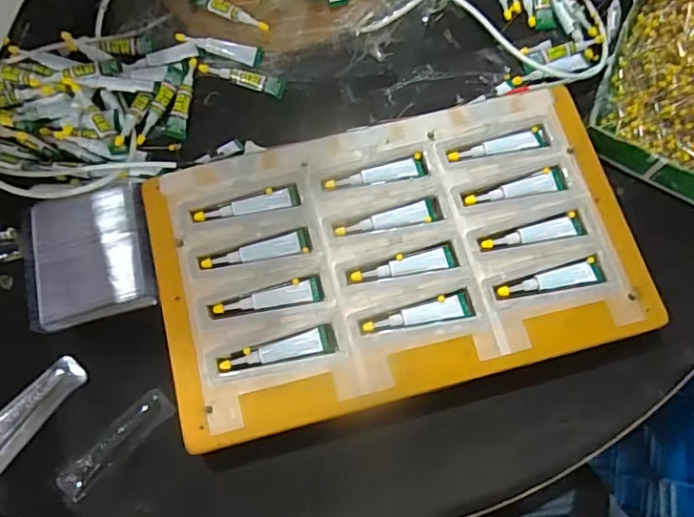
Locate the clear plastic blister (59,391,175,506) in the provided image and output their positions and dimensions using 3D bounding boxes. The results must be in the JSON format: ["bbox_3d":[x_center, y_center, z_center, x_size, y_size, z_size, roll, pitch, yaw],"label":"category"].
[{"bbox_3d":[-0.178,0.141,0.412,0.096,0.011,0.026,-43,77,-12],"label":"clear plastic blister"}]

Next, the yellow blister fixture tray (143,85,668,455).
[{"bbox_3d":[0.040,-0.004,0.442,0.375,0.032,0.228,-14,73,-4],"label":"yellow blister fixture tray"}]

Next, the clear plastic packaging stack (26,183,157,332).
[{"bbox_3d":[-0.211,-0.004,0.438,0.100,0.017,0.105,-13,73,-4],"label":"clear plastic packaging stack"}]

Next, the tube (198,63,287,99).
[{"bbox_3d":[-0.101,-0.175,0.518,0.083,0.008,0.018,15,73,5],"label":"tube"}]

